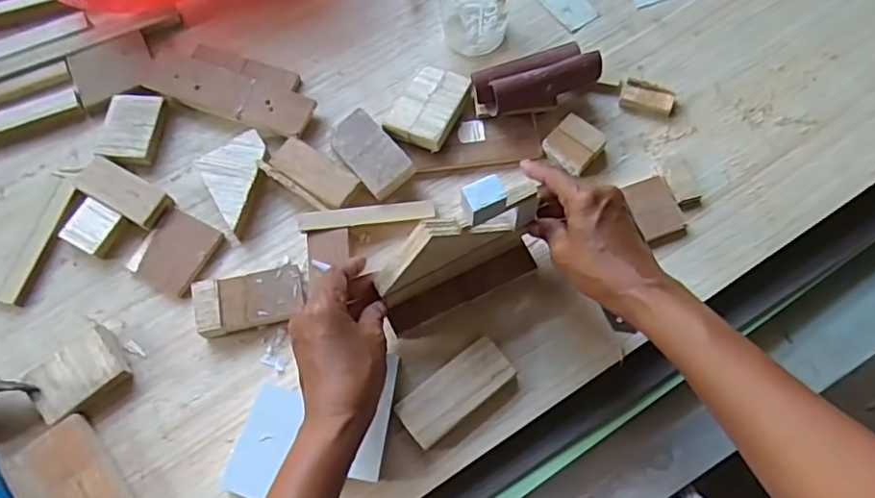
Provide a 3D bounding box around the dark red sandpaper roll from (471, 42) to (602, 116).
[{"bbox_3d":[0.087,-0.151,0.546,0.104,0.043,0.049,-21,70,-7],"label":"dark red sandpaper roll"}]

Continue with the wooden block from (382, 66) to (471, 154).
[{"bbox_3d":[-0.008,-0.129,0.552,0.055,0.020,0.081,24,71,11],"label":"wooden block"}]

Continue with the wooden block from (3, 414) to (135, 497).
[{"bbox_3d":[-0.272,0.174,0.451,0.061,0.021,0.087,-38,72,-13],"label":"wooden block"}]

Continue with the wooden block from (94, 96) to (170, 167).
[{"bbox_3d":[-0.281,-0.109,0.562,0.050,0.014,0.069,6,68,5],"label":"wooden block"}]

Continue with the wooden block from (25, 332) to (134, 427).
[{"bbox_3d":[-0.280,0.099,0.477,0.063,0.016,0.050,-38,72,-13],"label":"wooden block"}]

